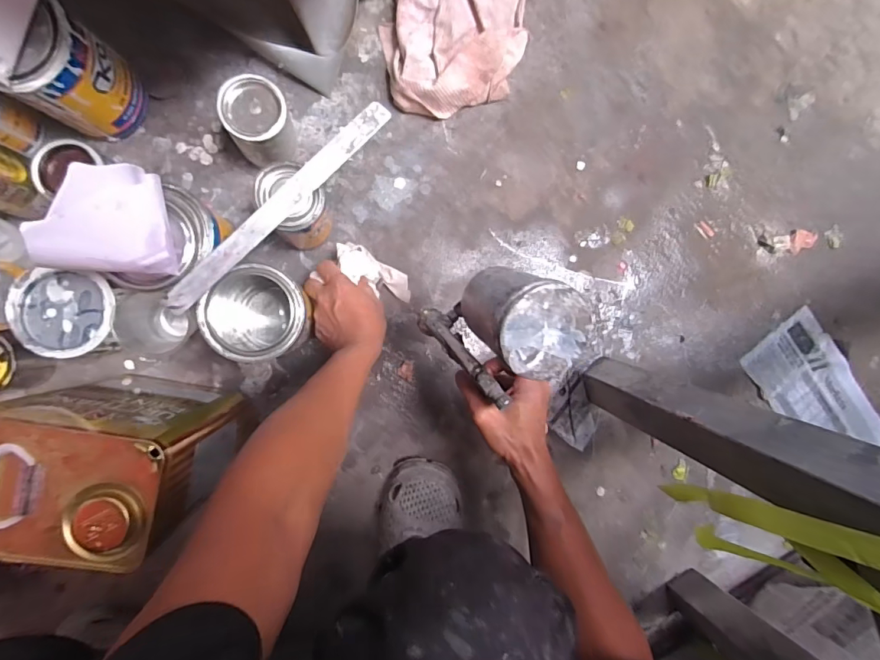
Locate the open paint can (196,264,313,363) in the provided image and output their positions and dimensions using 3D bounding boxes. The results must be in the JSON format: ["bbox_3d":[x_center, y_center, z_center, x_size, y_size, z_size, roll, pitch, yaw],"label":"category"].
[{"bbox_3d":[-0.219,-0.019,0.554,0.114,0.145,0.101,8,88,-21],"label":"open paint can"}]

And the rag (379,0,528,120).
[{"bbox_3d":[0.027,-0.437,0.628,0.200,0.041,0.287,3,89,-8],"label":"rag"}]

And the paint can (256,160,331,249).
[{"bbox_3d":[-0.171,-0.140,0.553,0.064,0.136,0.075,-44,95,-6],"label":"paint can"}]

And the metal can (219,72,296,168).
[{"bbox_3d":[-0.215,-0.247,0.561,0.070,0.103,0.071,0,89,-8],"label":"metal can"}]

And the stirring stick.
[{"bbox_3d":[-0.165,-0.133,0.484,0.029,0.008,0.301,44,82,-7],"label":"stirring stick"}]

